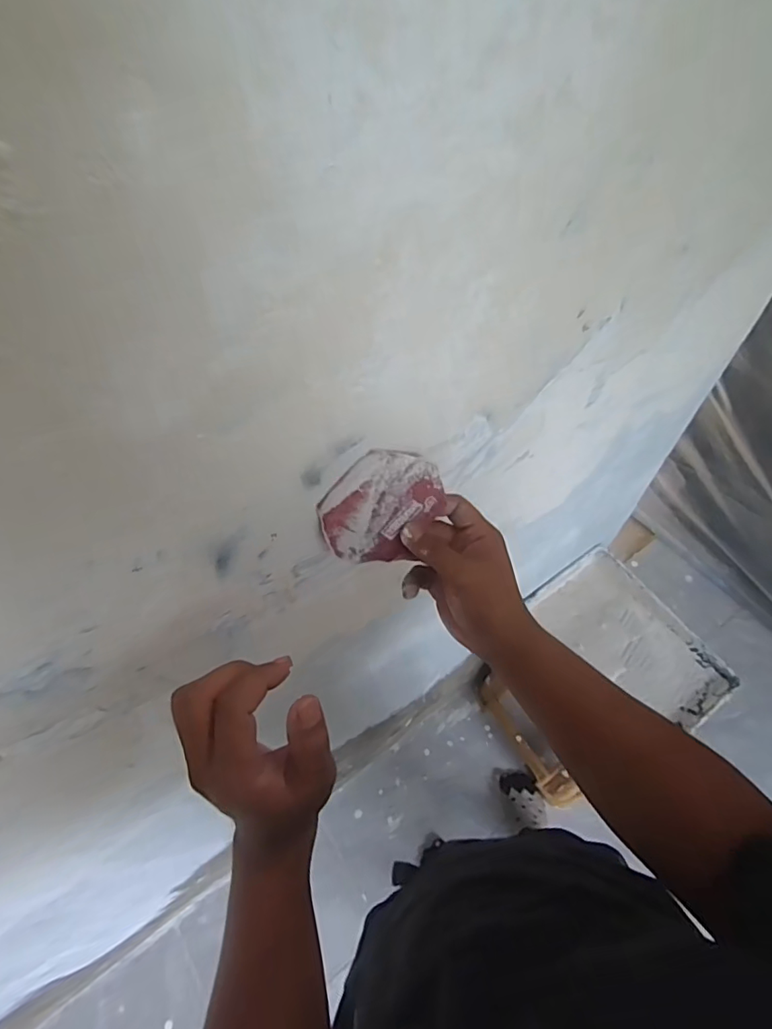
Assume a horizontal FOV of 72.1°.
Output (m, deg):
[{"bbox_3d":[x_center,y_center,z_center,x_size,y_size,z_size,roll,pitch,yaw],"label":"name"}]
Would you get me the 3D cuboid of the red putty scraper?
[{"bbox_3d":[-0.002,-0.003,0.403,0.094,0.102,0.004,-54,45,14],"label":"red putty scraper"}]

